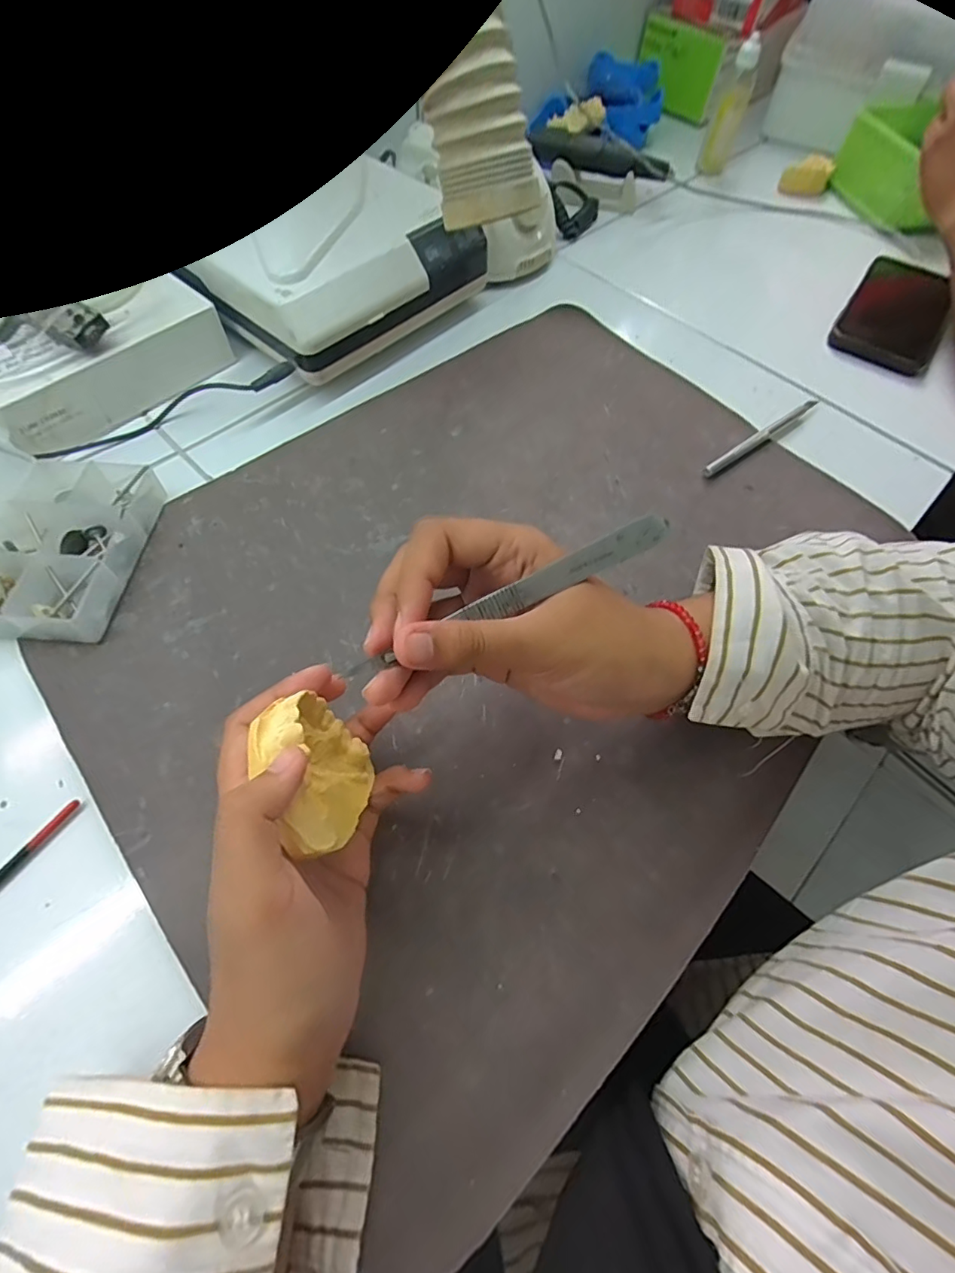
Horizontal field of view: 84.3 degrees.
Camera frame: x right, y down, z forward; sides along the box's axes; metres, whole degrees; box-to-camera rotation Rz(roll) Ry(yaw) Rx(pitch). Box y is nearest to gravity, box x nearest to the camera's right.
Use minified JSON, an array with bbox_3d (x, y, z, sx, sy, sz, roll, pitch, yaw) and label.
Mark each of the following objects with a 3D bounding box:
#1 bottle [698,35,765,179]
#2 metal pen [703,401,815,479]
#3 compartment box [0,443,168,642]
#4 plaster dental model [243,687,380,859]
[{"bbox_3d":[0.263,-0.548,0.549,0.028,0.101,0.030,15,65,8],"label":"bottle"},{"bbox_3d":[0.214,-0.151,0.392,0.134,0.012,0.010,-34,70,-19],"label":"metal pen"},{"bbox_3d":[-0.273,-0.067,0.295,0.139,0.061,0.122,6,62,0],"label":"compartment box"},{"bbox_3d":[-0.065,0.054,0.215,0.025,0.062,0.053,-27,84,9],"label":"plaster dental model"}]

